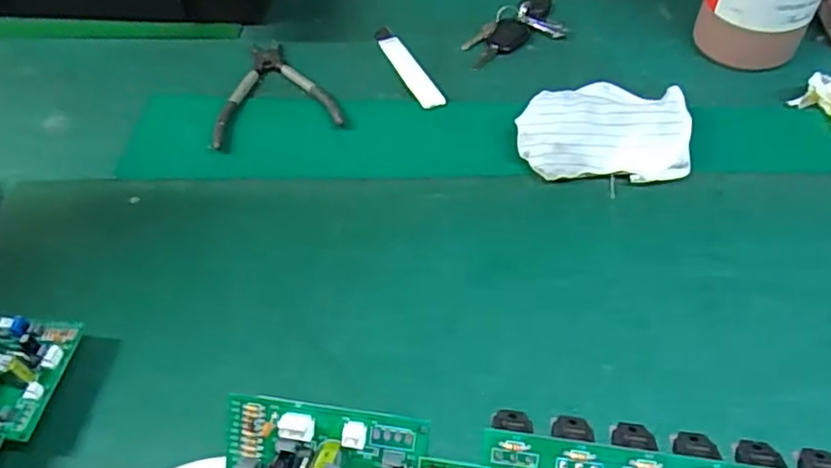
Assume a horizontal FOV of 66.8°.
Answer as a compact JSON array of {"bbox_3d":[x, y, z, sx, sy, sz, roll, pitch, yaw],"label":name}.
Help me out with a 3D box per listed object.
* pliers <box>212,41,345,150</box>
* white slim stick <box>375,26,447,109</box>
[{"bbox_3d":[-0.130,-0.135,0.576,0.110,0.008,0.140,-11,51,-5],"label":"pliers"},{"bbox_3d":[-0.008,-0.159,0.590,0.023,0.005,0.135,-19,53,-12],"label":"white slim stick"}]

